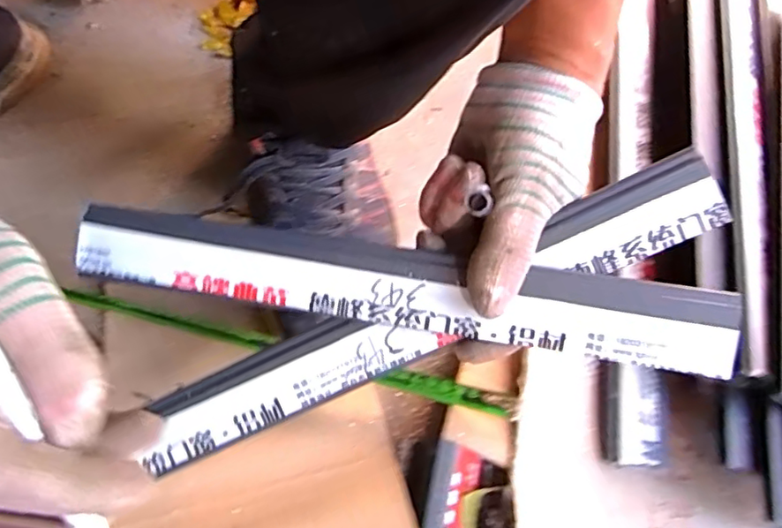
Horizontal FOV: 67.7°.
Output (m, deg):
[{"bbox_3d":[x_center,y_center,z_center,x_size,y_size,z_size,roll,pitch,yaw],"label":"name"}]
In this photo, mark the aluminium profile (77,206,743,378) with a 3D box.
[{"bbox_3d":[0.002,0.010,0.308,0.339,0.019,0.044,8,64,5],"label":"aluminium profile"}]

